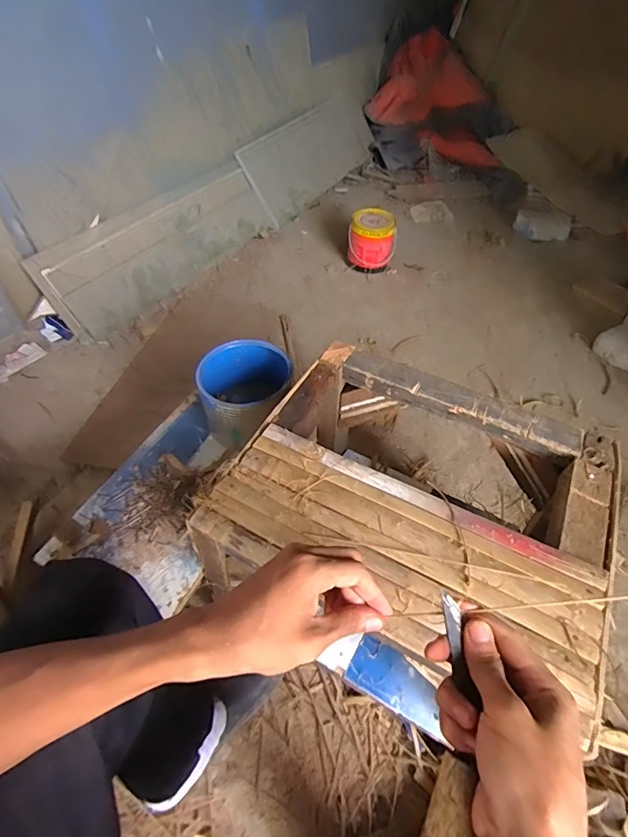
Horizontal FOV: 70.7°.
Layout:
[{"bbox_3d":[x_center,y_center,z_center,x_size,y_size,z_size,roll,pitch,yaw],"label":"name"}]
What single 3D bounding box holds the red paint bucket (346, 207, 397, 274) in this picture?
[{"bbox_3d":[0.203,-0.620,1.548,0.164,0.165,0.179,9,49,5],"label":"red paint bucket"}]

